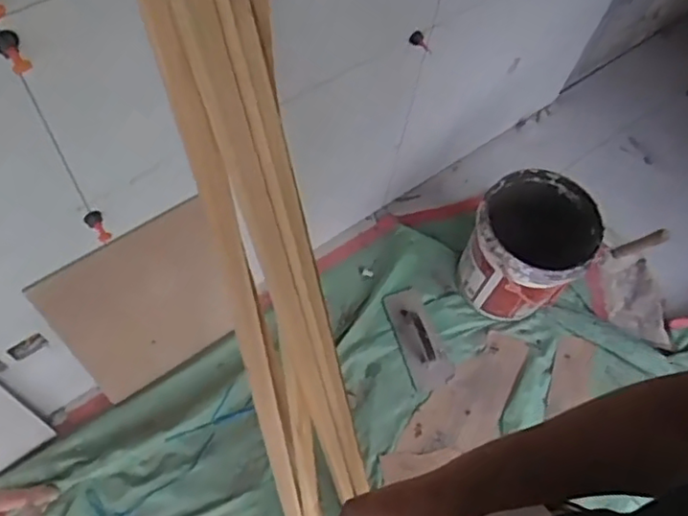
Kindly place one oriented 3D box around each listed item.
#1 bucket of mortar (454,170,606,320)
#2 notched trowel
[{"bbox_3d":[0.502,-0.017,1.757,0.296,0.350,0.293,3,62,-6],"label":"bucket of mortar"},{"bbox_3d":[0.213,0.222,1.802,0.117,0.062,0.295,-16,66,-15],"label":"notched trowel"}]

